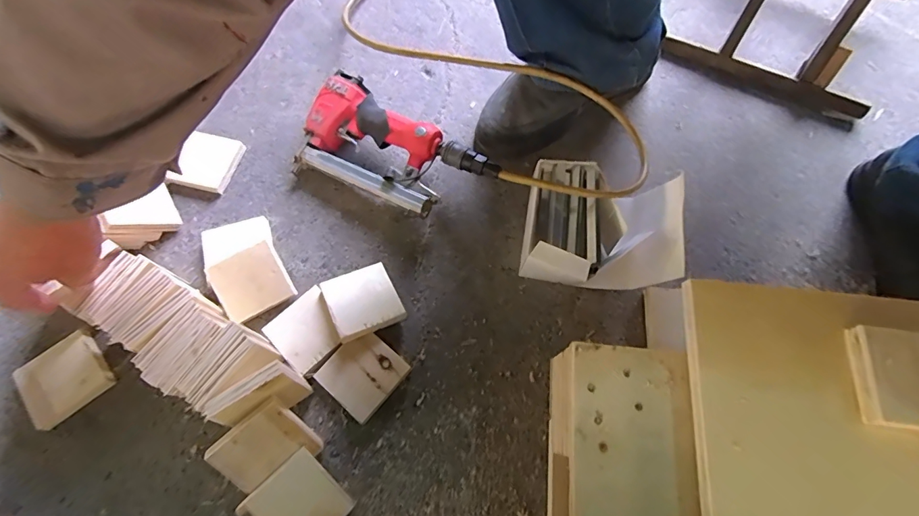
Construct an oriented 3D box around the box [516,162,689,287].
[{"bbox_3d":[0.154,-0.031,0.491,0.160,0.079,0.148,11,69,3],"label":"box"}]

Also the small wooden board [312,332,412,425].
[{"bbox_3d":[-0.102,0.122,0.459,0.072,0.016,0.074,39,73,13],"label":"small wooden board"}]

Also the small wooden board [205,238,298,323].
[{"bbox_3d":[-0.233,0.026,0.482,0.079,0.008,0.071,-28,88,-5],"label":"small wooden board"}]

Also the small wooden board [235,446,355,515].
[{"bbox_3d":[-0.153,0.233,0.404,0.076,0.011,0.075,-42,85,-19],"label":"small wooden board"}]

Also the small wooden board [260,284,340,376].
[{"bbox_3d":[-0.165,0.078,0.469,0.070,0.004,0.071,-42,75,-18],"label":"small wooden board"}]

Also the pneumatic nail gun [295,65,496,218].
[{"bbox_3d":[-0.078,-0.132,0.538,0.240,0.062,0.135,22,70,7],"label":"pneumatic nail gun"}]

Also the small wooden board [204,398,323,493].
[{"bbox_3d":[-0.183,0.179,0.407,0.075,0.011,0.069,-37,111,-15],"label":"small wooden board"}]

